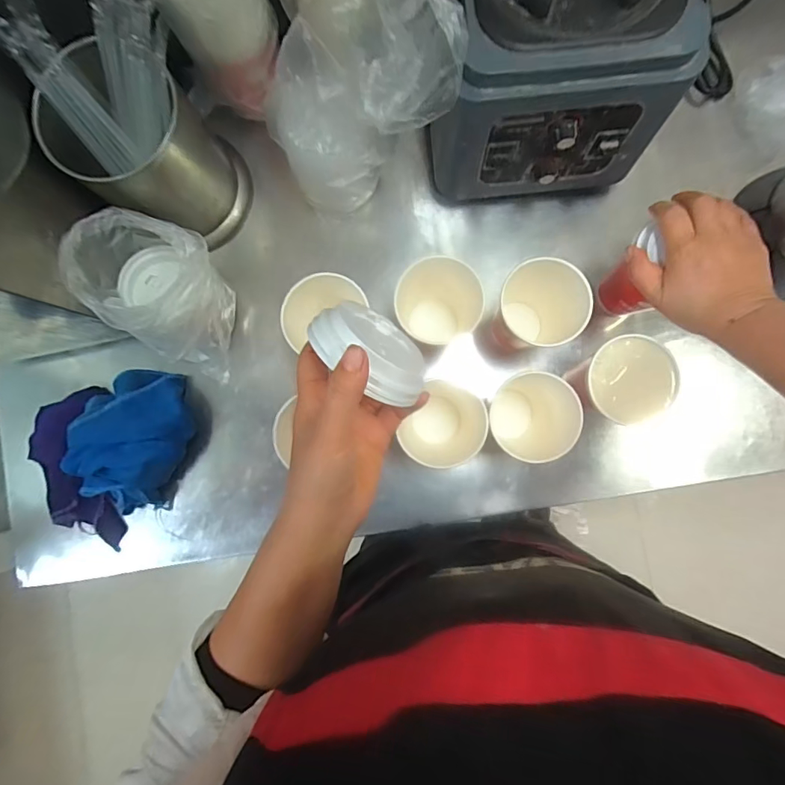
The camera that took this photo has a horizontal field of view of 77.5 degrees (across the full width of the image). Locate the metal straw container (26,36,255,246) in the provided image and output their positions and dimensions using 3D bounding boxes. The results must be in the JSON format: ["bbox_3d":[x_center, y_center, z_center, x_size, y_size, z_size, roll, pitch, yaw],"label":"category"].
[{"bbox_3d":[-0.244,-0.239,0.508,0.127,0.175,0.126,18,88,3],"label":"metal straw container"}]

